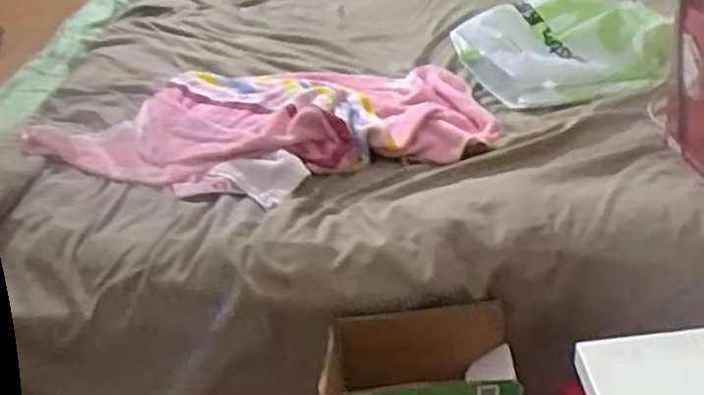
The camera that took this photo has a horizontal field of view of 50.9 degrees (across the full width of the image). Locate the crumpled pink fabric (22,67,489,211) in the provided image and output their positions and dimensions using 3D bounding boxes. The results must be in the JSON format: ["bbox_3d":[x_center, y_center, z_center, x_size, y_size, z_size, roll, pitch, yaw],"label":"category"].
[{"bbox_3d":[-0.085,-0.122,1.077,0.566,0.053,0.379,4,35,17],"label":"crumpled pink fabric"}]

